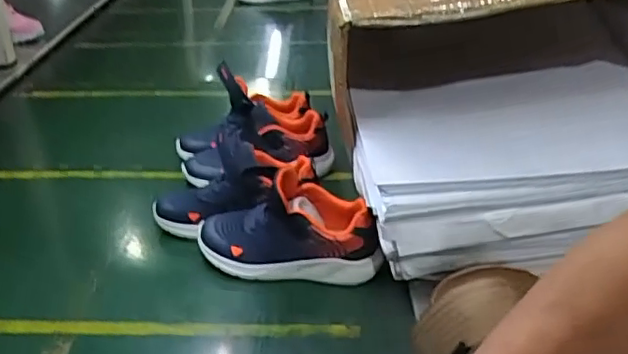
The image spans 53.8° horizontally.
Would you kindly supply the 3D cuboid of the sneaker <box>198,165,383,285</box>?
[{"bbox_3d":[-0.034,0.058,0.753,0.223,0.121,0.076,3,30,8],"label":"sneaker"}]

